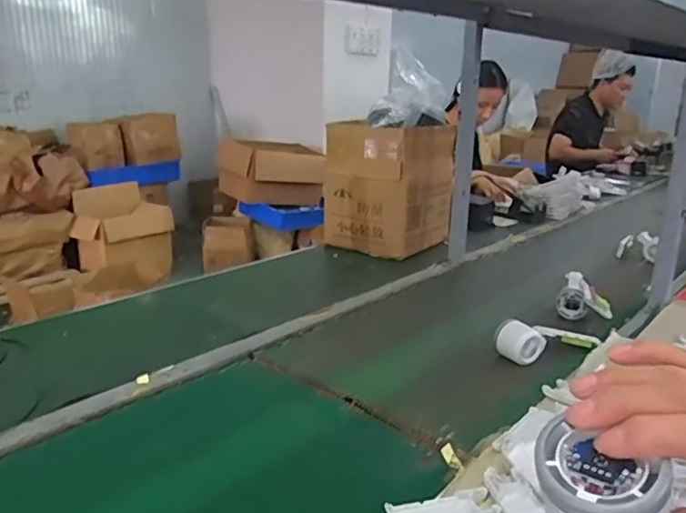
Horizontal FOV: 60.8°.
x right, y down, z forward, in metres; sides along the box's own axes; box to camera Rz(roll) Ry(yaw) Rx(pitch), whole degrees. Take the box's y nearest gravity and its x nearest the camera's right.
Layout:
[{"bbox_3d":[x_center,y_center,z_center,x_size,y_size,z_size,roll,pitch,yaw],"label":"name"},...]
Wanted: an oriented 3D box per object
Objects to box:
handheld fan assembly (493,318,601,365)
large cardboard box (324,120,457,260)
[{"bbox_3d":[0.322,0.133,0.924,0.161,0.058,0.062,-3,18,-16],"label":"handheld fan assembly"},{"bbox_3d":[0.115,-0.168,1.417,0.237,0.286,0.217,-11,21,-35],"label":"large cardboard box"}]

